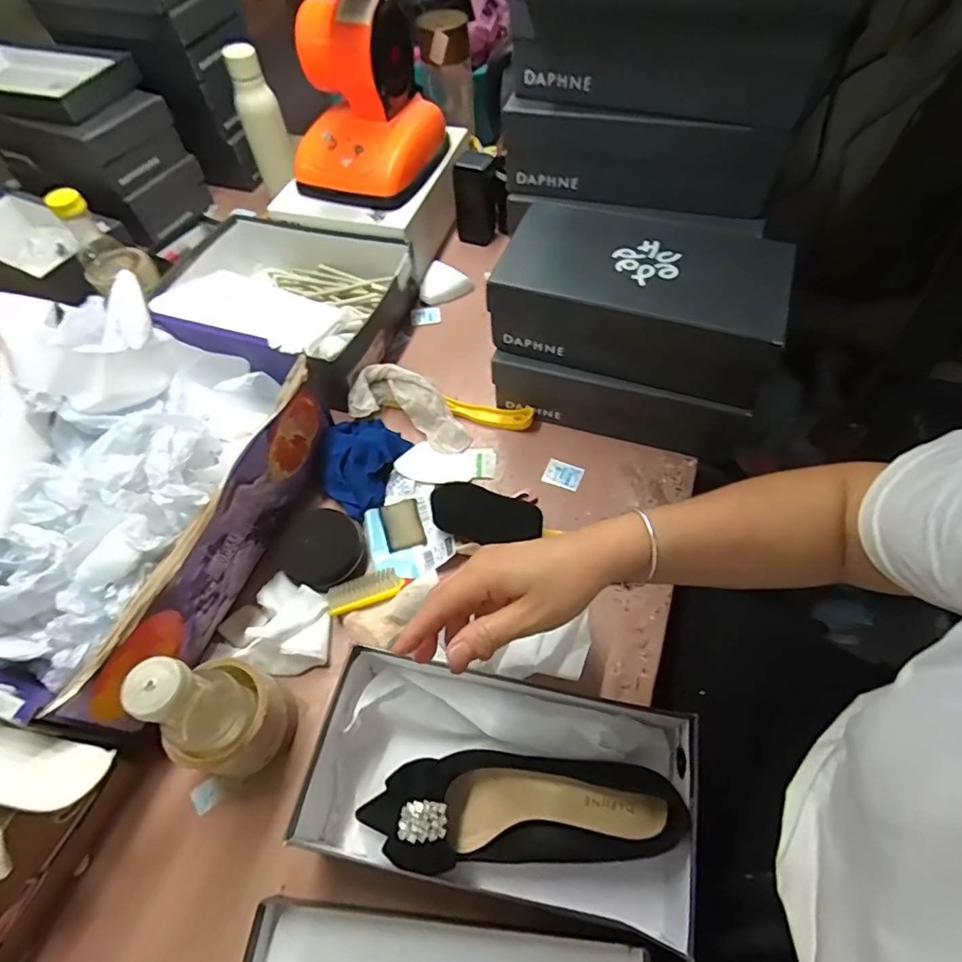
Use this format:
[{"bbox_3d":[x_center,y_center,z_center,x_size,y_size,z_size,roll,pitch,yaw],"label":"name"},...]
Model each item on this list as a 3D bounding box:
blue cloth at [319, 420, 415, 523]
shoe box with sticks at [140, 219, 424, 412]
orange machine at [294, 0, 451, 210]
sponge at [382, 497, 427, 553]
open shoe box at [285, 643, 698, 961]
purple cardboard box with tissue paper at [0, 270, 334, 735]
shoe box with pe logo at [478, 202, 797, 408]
[{"bbox_3d":[-0.154,-0.028,0.653,0.093,0.046,0.130,16,60,12],"label":"blue cloth"},{"bbox_3d":[-0.280,-0.275,0.789,0.357,0.094,0.244,24,62,16],"label":"shoe box with sticks"},{"bbox_3d":[-0.170,-0.534,0.758,0.202,0.197,0.188,5,58,5],"label":"orange machine"},{"bbox_3d":[-0.091,0.051,0.632,0.043,0.012,0.059,-14,59,-6],"label":"sponge"},{"bbox_3d":[0.011,0.247,0.454,0.316,0.090,0.169,9,59,8],"label":"open shoe box"},{"bbox_3d":[-0.395,0.004,0.560,0.321,0.155,0.403,19,61,13],"label":"purple cardboard box with tissue paper"},{"bbox_3d":[0.178,-0.214,0.617,0.294,0.100,0.173,18,60,13],"label":"shoe box with pe logo"}]

